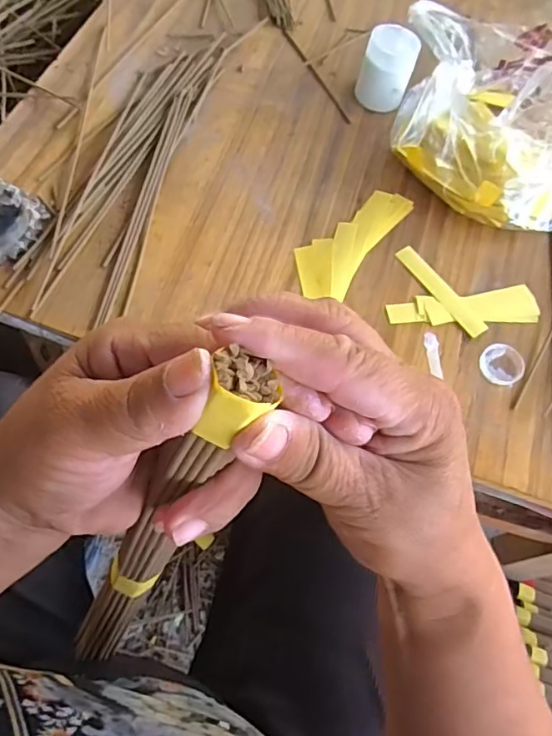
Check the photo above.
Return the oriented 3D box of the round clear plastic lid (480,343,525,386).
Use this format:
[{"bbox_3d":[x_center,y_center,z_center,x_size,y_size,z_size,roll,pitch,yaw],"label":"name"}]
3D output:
[{"bbox_3d":[0.203,-0.004,0.481,0.038,0.008,0.037,3,64,-6],"label":"round clear plastic lid"}]

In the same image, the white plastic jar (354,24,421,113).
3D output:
[{"bbox_3d":[0.122,-0.329,0.594,0.057,0.065,0.062,18,64,1],"label":"white plastic jar"}]

